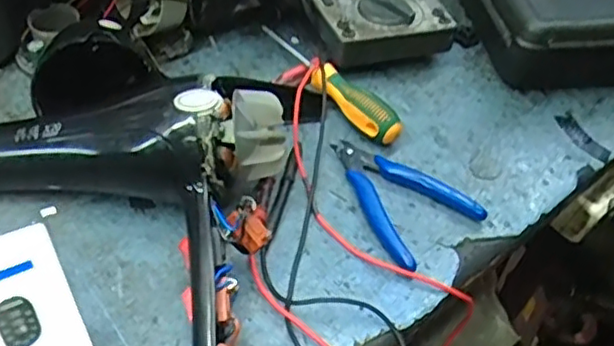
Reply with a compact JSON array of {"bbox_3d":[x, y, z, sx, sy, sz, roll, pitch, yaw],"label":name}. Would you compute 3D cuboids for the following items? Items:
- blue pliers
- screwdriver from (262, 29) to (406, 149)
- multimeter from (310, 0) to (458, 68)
[{"bbox_3d":[0.069,0.012,0.466,0.077,0.012,0.116,-19,53,-22],"label":"blue pliers"},{"bbox_3d":[0.016,-0.076,0.525,0.024,0.024,0.156,-29,57,-28],"label":"screwdriver"},{"bbox_3d":[0.047,-0.163,0.590,0.112,0.050,0.183,-13,51,-17],"label":"multimeter"}]

